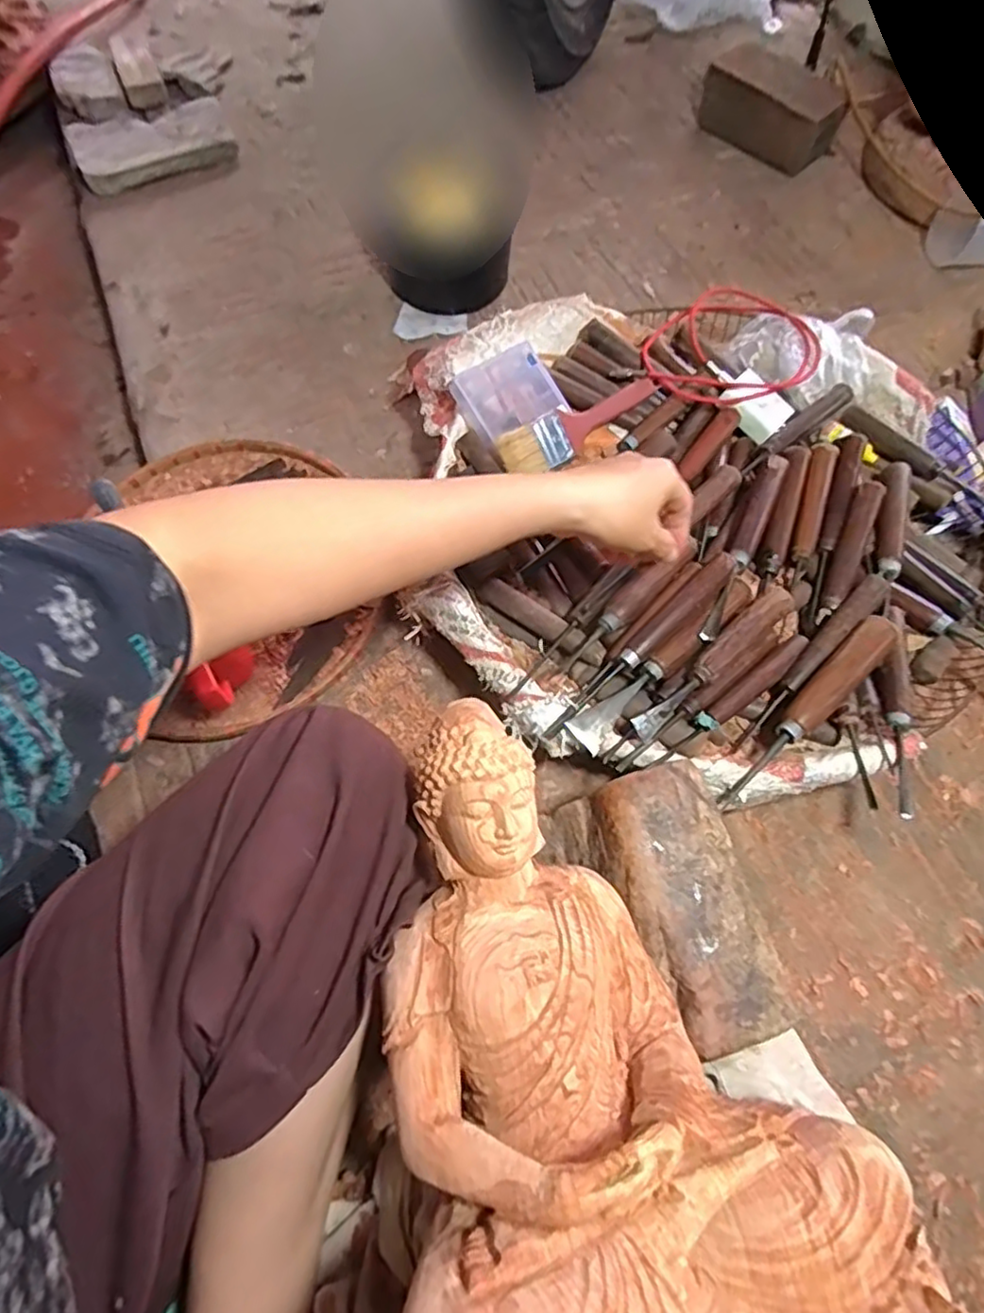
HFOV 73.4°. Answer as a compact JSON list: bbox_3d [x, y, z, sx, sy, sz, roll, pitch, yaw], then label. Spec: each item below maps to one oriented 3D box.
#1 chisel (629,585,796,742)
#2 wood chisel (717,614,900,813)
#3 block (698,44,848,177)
[{"bbox_3d":[0.165,0.003,0.492,0.172,0.027,0.022,-38,72,-16],"label":"chisel"},{"bbox_3d":[0.229,0.040,0.477,0.184,0.033,0.027,-42,73,-17],"label":"wood chisel"},{"bbox_3d":[0.376,-0.743,0.897,0.181,0.082,0.079,41,71,19],"label":"block"}]

